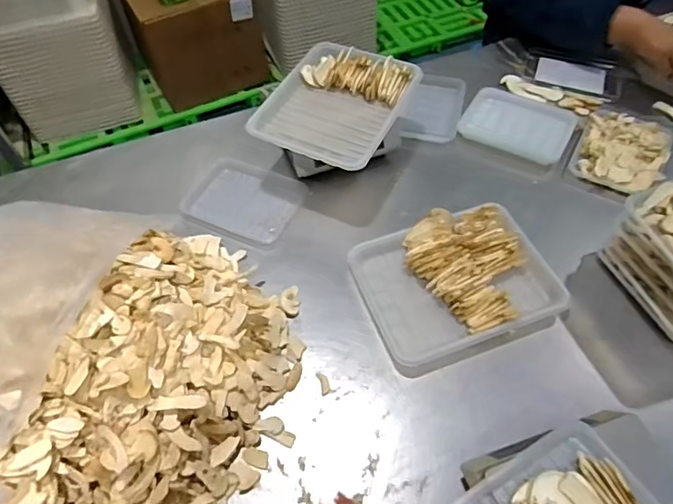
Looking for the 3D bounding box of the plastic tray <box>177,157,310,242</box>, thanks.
[{"bbox_3d":[-0.153,-0.091,0.853,0.187,0.017,0.141,17,57,15],"label":"plastic tray"}]

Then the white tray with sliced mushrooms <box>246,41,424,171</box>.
[{"bbox_3d":[0.000,-0.247,0.831,0.214,0.035,0.243,21,58,18],"label":"white tray with sliced mushrooms"}]

